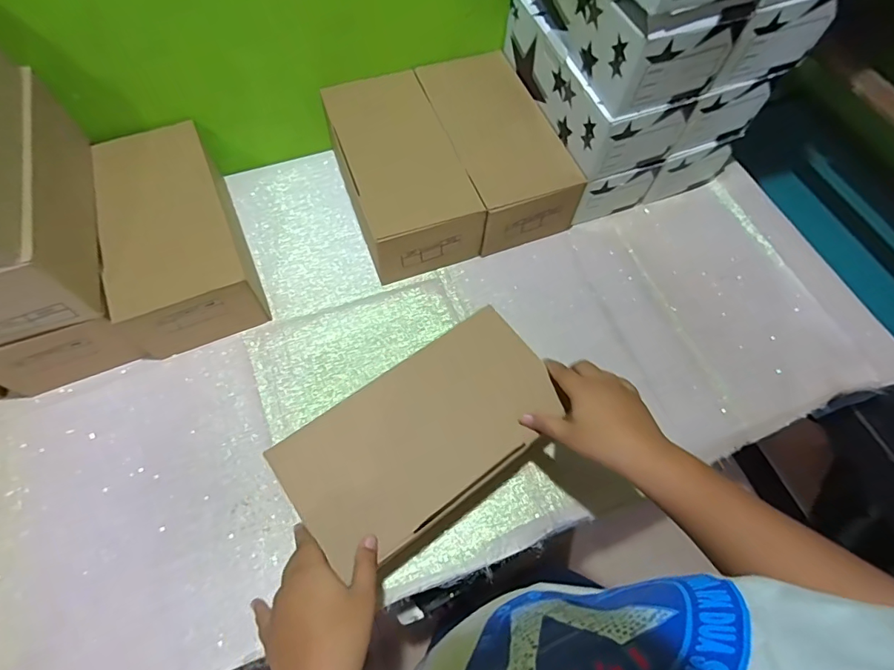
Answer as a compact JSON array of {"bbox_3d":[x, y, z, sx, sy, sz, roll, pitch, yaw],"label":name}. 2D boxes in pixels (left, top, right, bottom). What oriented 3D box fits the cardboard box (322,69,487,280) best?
[{"bbox_3d":[-0.067,-0.219,0.639,0.144,0.110,0.276,-19,66,-10],"label":"cardboard box"}]

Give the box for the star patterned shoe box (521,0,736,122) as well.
[{"bbox_3d":[0.192,-0.381,0.530,0.125,0.093,0.260,-17,65,-11],"label":"star patterned shoe box"}]

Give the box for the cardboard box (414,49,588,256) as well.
[{"bbox_3d":[0.067,-0.263,0.658,0.136,0.089,0.268,-18,66,-10],"label":"cardboard box"}]

